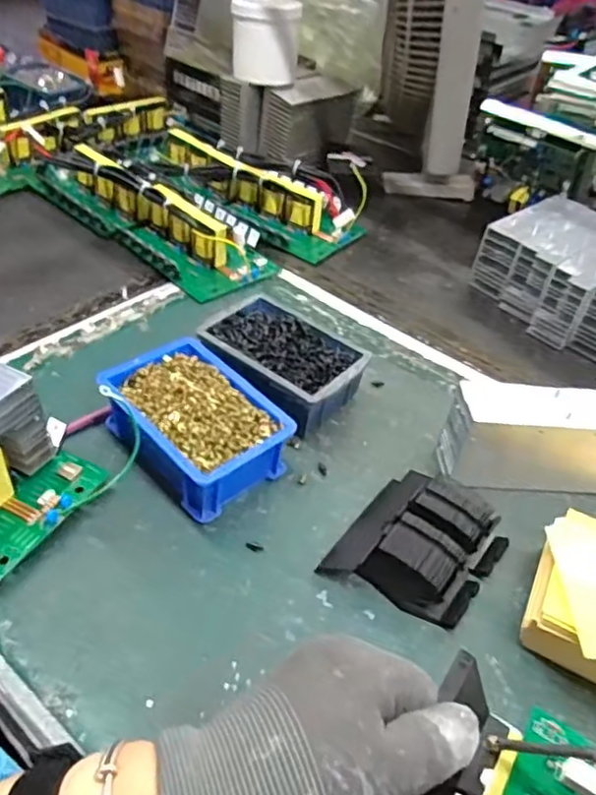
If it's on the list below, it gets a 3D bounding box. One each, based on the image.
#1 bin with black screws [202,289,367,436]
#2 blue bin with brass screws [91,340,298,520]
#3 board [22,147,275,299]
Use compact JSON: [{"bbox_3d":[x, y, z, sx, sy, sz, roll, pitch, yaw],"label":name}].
[{"bbox_3d":[-0.017,-0.030,0.584,0.148,0.050,0.105,32,48,23],"label":"bin with black screws"},{"bbox_3d":[-0.087,0.024,0.513,0.110,0.056,0.154,-32,56,-34],"label":"blue bin with brass screws"},{"bbox_3d":[-0.203,-0.256,0.792,0.410,0.058,0.133,34,49,25],"label":"board"}]

